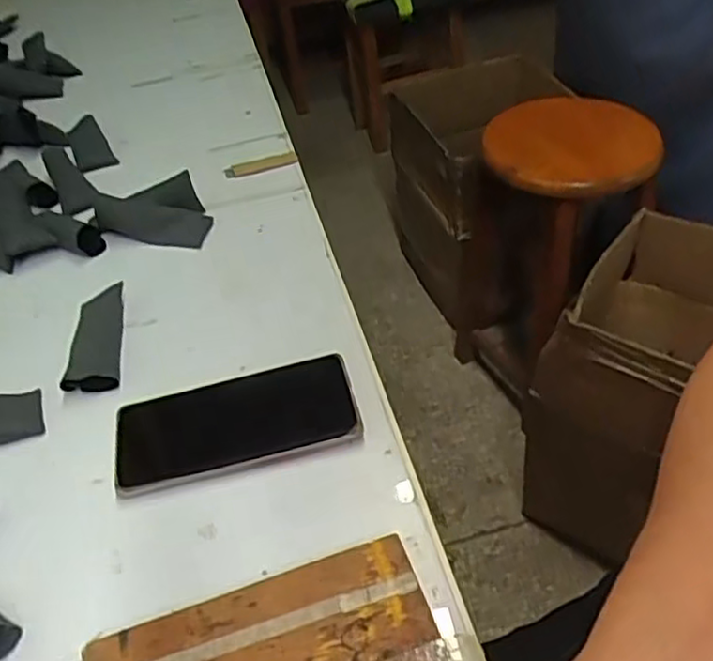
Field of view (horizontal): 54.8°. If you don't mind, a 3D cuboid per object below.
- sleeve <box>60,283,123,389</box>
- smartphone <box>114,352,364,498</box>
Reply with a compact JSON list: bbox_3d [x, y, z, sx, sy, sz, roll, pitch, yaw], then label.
[{"bbox_3d":[-0.201,0.005,0.532,0.036,0.015,0.105,-11,44,-4],"label":"sleeve"},{"bbox_3d":[-0.081,0.062,0.466,0.161,0.012,0.079,-14,44,-7],"label":"smartphone"}]

